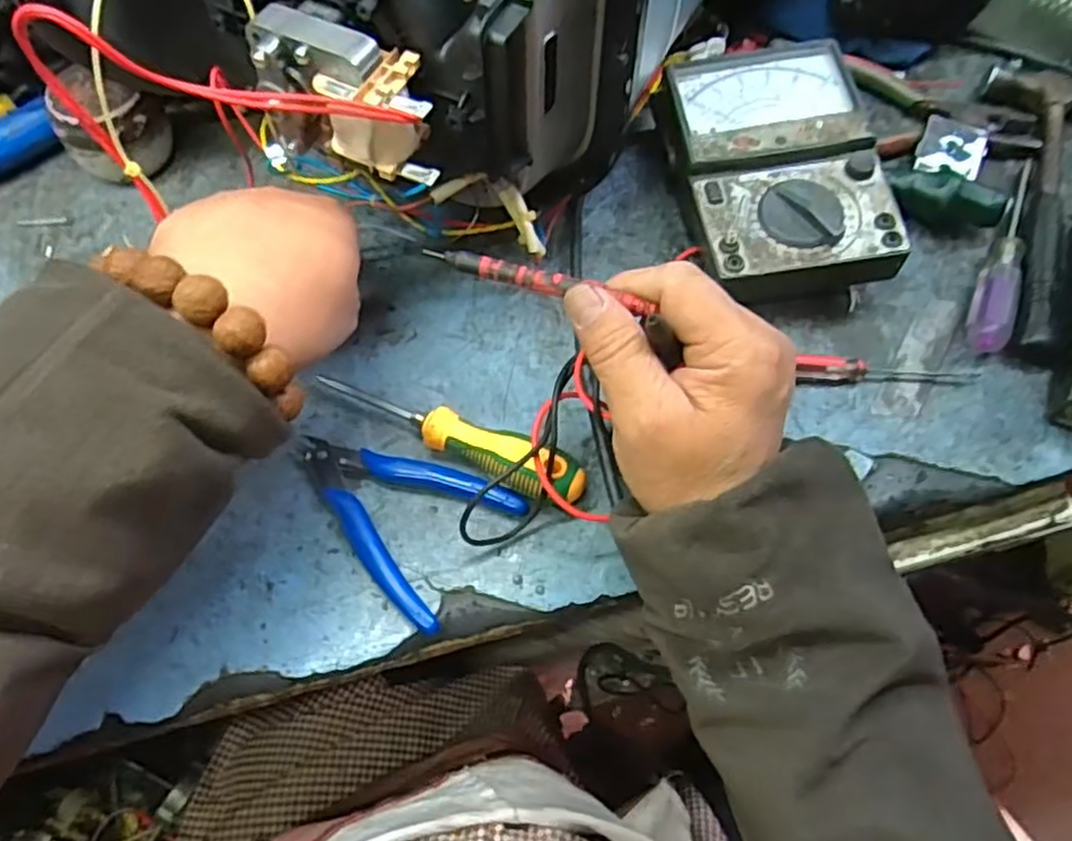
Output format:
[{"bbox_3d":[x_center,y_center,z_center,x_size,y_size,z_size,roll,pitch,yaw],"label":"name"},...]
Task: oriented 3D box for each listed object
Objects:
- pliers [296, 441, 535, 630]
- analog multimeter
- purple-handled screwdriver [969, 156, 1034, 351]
[{"bbox_3d":[-0.074,0.042,0.380,0.116,0.011,0.079,34,66,16],"label":"pliers"},{"bbox_3d":[0.142,-0.150,0.454,0.114,0.061,0.181,-5,61,-4],"label":"analog multimeter"},{"bbox_3d":[0.290,-0.110,0.457,0.023,0.020,0.163,22,63,10],"label":"purple-handled screwdriver"}]

